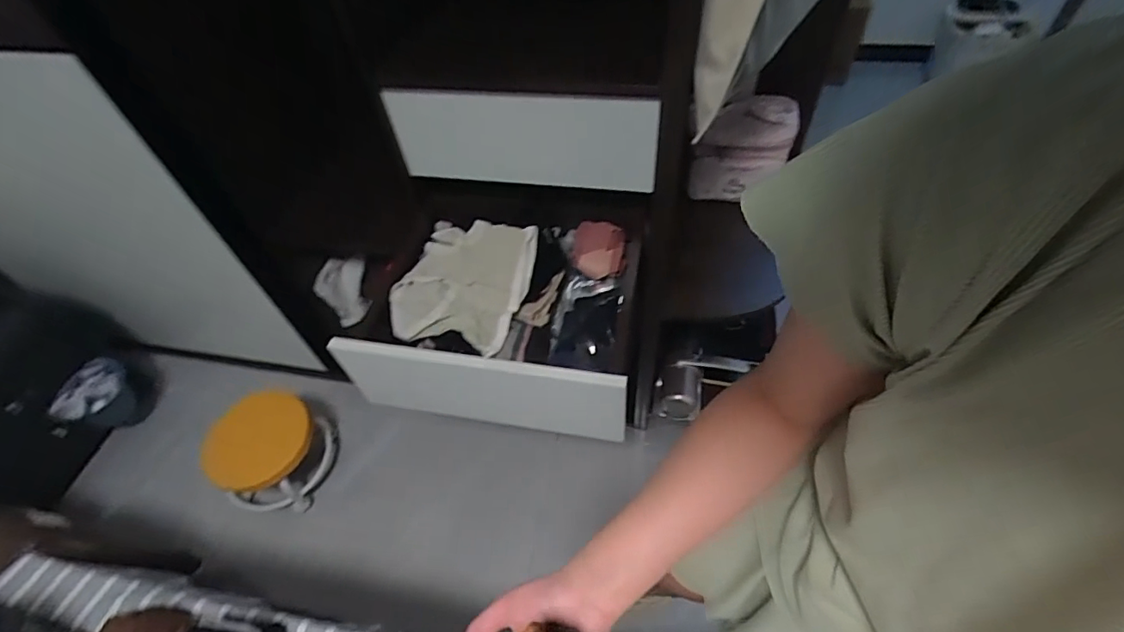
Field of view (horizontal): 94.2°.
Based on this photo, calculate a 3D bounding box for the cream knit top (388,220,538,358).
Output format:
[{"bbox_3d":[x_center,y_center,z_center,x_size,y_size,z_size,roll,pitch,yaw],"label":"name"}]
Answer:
[{"bbox_3d":[-0.179,-0.061,0.932,0.238,0.067,0.246,12,54,14],"label":"cream knit top"}]

